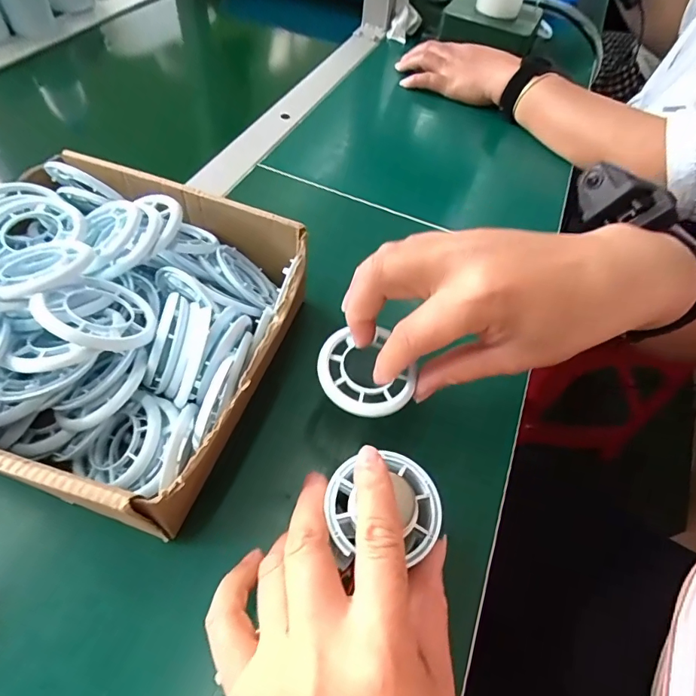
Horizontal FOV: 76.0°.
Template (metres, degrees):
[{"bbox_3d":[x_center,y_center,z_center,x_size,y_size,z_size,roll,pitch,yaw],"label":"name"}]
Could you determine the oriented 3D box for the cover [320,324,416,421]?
[{"bbox_3d":[0.011,0.012,0.256,0.054,0.010,0.054,3,55,-3],"label":"cover"}]

